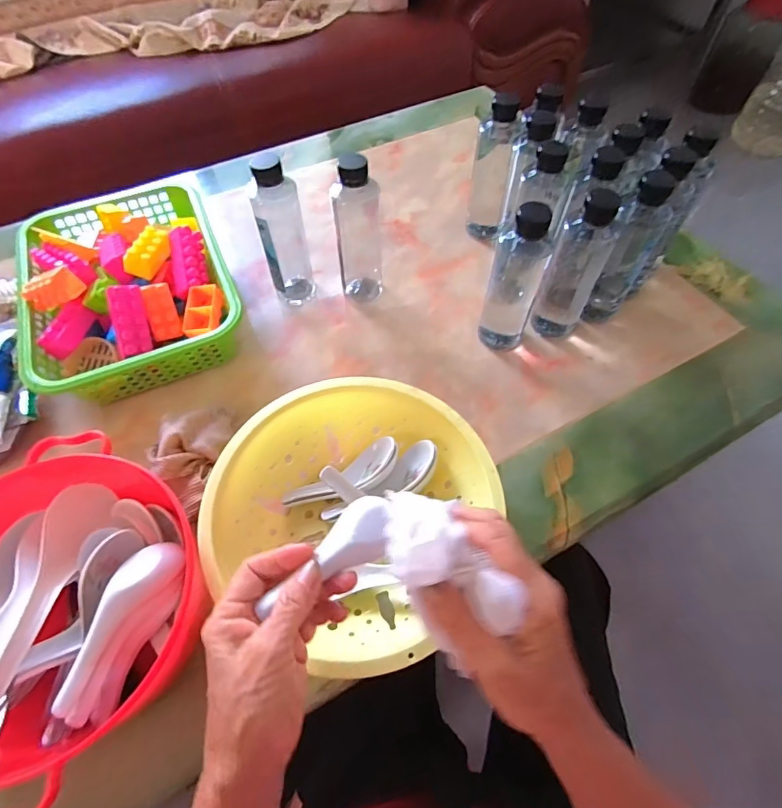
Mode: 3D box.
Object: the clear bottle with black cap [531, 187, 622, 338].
[{"bbox_3d":[0.203,-0.150,0.494,0.055,0.178,0.047,25,62,15],"label":"clear bottle with black cap"}]

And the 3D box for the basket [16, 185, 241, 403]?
[{"bbox_3d":[-0.312,-0.149,0.540,0.217,0.080,0.291,-21,60,-12],"label":"basket"}]

